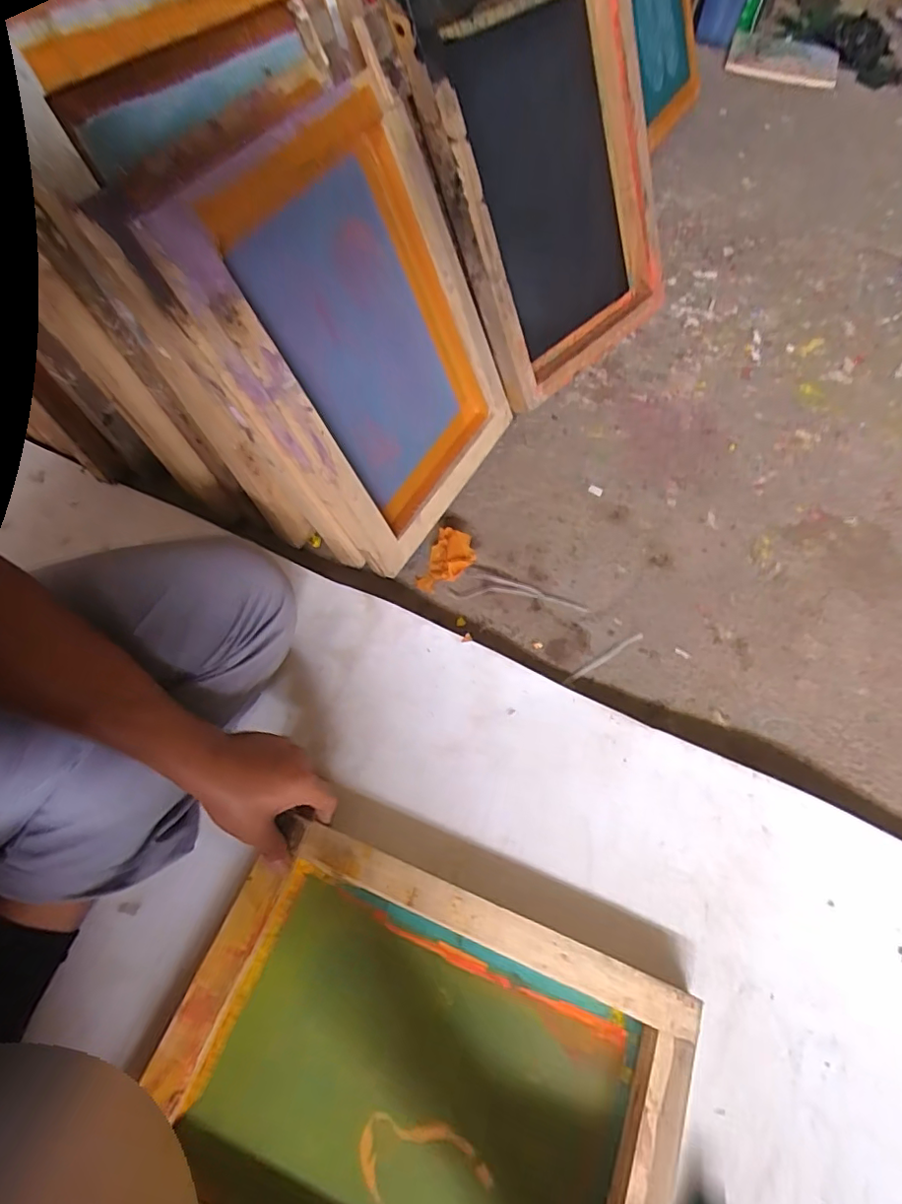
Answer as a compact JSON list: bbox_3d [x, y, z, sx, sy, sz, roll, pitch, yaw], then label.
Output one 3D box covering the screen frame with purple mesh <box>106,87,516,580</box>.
[{"bbox_3d":[-0.082,-0.281,0.626,0.060,0.431,0.327,13,58,38],"label":"screen frame with purple mesh"}]

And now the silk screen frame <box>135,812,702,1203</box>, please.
[{"bbox_3d":[-0.029,0.396,0.462,0.402,0.058,0.284,19,64,11],"label":"silk screen frame"}]

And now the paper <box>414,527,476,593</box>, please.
[{"bbox_3d":[-0.005,-0.048,0.717,0.061,0.034,0.085,21,64,9],"label":"paper"}]

